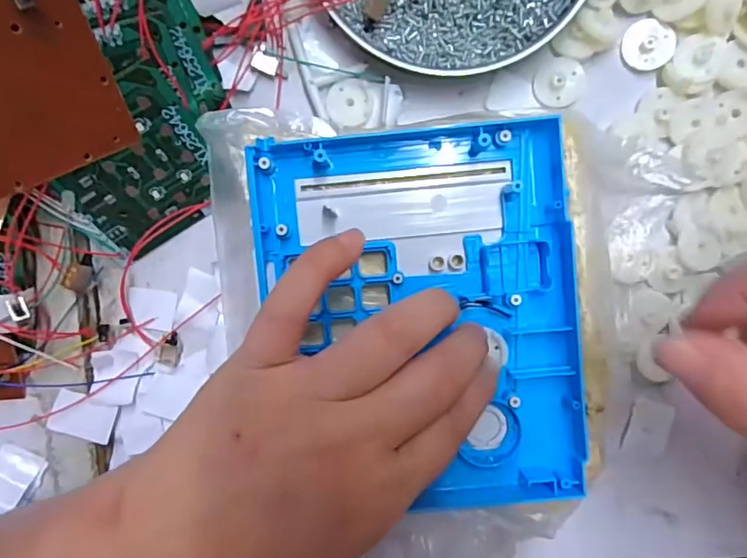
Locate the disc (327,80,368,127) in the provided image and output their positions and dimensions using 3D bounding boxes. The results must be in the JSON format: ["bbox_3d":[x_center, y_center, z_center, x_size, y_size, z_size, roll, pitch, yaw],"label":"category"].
[{"bbox_3d":[-0.012,-0.085,0.250,0.020,0.004,0.022,0,94,1],"label":"disc"}]

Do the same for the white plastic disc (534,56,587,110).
[{"bbox_3d":[0.090,-0.096,0.252,0.022,0.006,0.023,0,94,1],"label":"white plastic disc"}]

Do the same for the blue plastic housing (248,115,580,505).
[{"bbox_3d":[0.022,0.018,0.229,0.132,0.021,0.165,-6,94,1],"label":"blue plastic housing"}]

